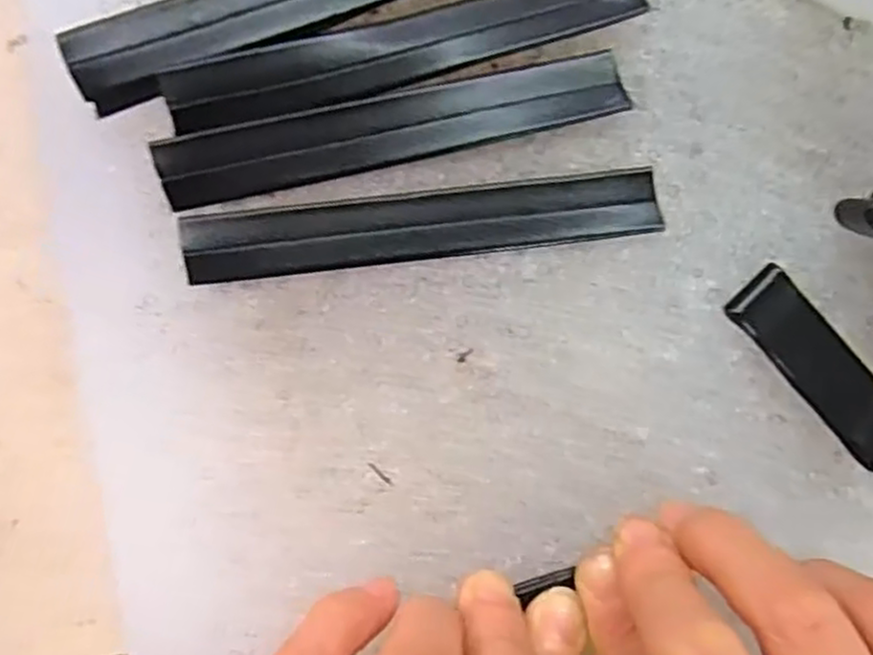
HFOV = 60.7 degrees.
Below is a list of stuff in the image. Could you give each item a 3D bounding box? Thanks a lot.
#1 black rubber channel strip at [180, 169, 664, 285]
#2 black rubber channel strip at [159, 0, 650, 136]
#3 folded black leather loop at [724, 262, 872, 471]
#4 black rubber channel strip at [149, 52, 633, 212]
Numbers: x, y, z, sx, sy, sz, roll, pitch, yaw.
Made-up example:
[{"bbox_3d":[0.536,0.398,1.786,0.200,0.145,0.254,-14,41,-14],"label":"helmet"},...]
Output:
[{"bbox_3d":[-0.003,-0.025,0.182,0.114,0.004,0.015,-7,92,-5],"label":"black rubber channel strip"},{"bbox_3d":[-0.007,-0.068,0.179,0.114,0.005,0.017,-16,94,-3],"label":"black rubber channel strip"},{"bbox_3d":[0.097,0.010,0.189,0.017,0.007,0.056,-42,95,-1],"label":"folded black leather loop"},{"bbox_3d":[-0.010,-0.049,0.181,0.112,0.004,0.017,-13,92,-5],"label":"black rubber channel strip"}]

